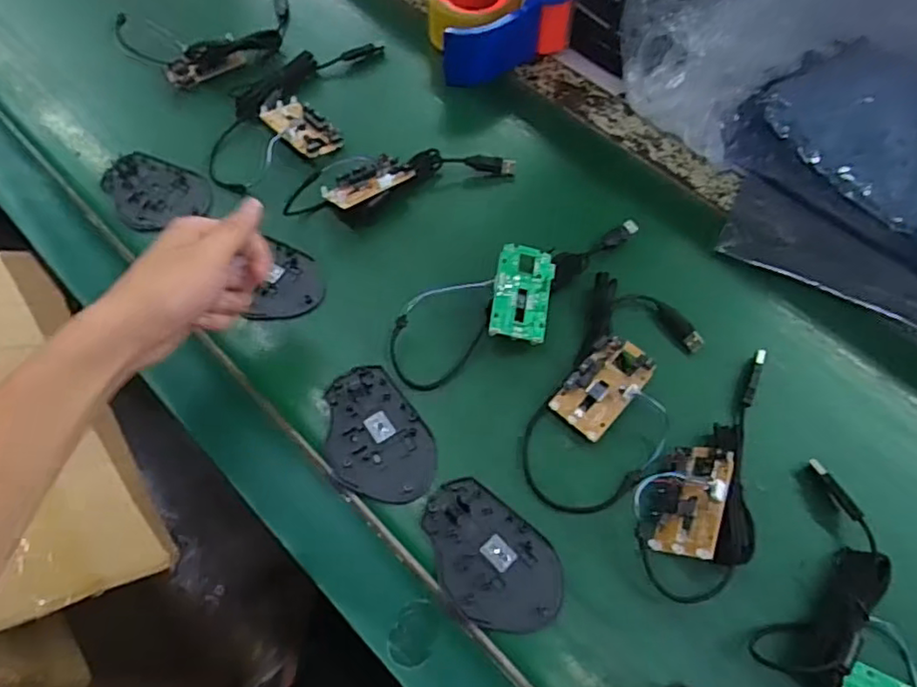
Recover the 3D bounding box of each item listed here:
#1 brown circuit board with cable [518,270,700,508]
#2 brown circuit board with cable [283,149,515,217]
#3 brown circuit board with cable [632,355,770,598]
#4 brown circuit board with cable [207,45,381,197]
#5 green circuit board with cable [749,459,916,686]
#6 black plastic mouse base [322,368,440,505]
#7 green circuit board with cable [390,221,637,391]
[{"bbox_3d":[0.120,0.034,0.484,0.095,0.024,0.195,23,62,12],"label":"brown circuit board with cable"},{"bbox_3d":[-0.054,-0.154,0.587,0.211,0.029,0.059,-16,61,-10],"label":"brown circuit board with cable"},{"bbox_3d":[0.192,0.089,0.446,0.080,0.034,0.202,39,68,17],"label":"brown circuit board with cable"},{"bbox_3d":[-0.168,-0.241,0.641,0.122,0.018,0.221,8,60,4],"label":"brown circuit board with cable"},{"bbox_3d":[0.275,0.180,0.405,0.138,0.021,0.145,33,65,17],"label":"green circuit board with cable"},{"bbox_3d":[-0.064,0.069,0.470,0.073,0.004,0.110,-30,65,-17],"label":"black plastic mouse base"},{"bbox_3d":[0.057,-0.041,0.522,0.246,0.033,0.078,-27,67,-14],"label":"green circuit board with cable"}]

